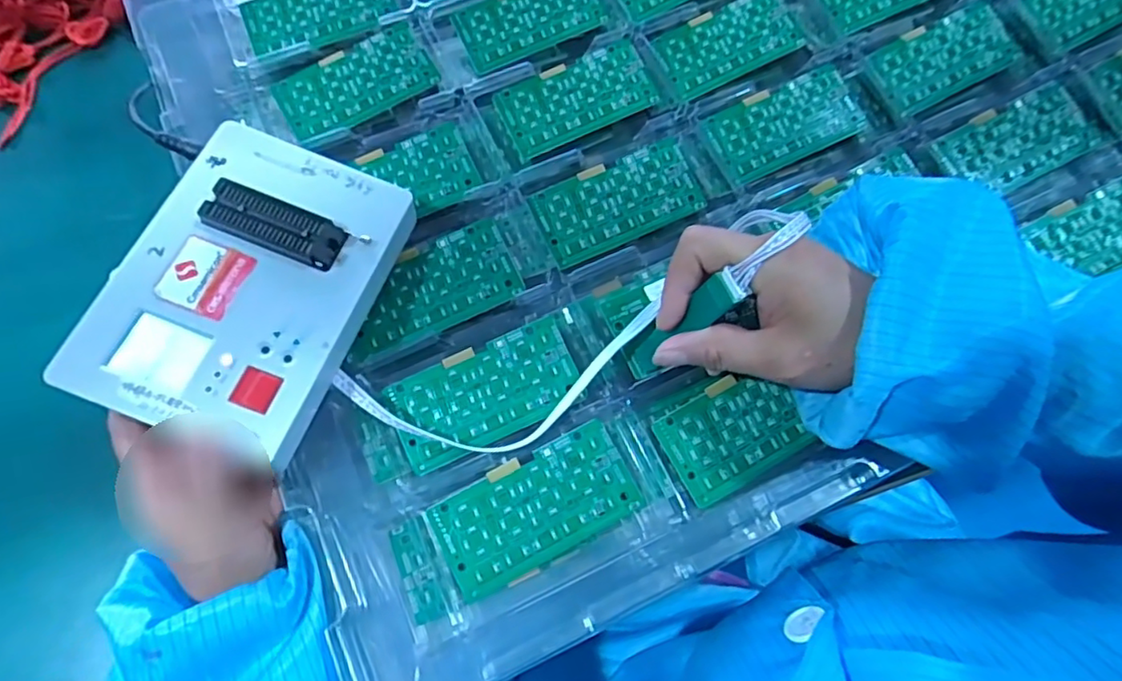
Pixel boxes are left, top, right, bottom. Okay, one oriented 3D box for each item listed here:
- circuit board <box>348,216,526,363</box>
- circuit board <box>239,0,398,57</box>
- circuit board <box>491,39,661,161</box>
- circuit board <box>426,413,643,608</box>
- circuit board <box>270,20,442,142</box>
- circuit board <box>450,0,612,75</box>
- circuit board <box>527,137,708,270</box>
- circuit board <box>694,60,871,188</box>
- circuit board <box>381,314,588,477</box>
[{"bbox_3d":[-0.071,-0.029,0.326,0.094,0.004,0.047,-24,81,-6],"label":"circuit board"},{"bbox_3d":[-0.152,-0.208,0.384,0.091,0.007,0.047,-20,73,-7],"label":"circuit board"},{"bbox_3d":[0.009,-0.149,0.370,0.093,0.004,0.048,-27,74,-9],"label":"circuit board"},{"bbox_3d":[-0.012,0.080,0.289,0.093,0.009,0.048,-27,74,-9],"label":"circuit board"},{"bbox_3d":[-0.123,-0.156,0.368,0.092,0.004,0.046,-29,81,-8],"label":"circuit board"},{"bbox_3d":[-0.019,-0.206,0.386,0.093,0.008,0.048,-24,74,-8],"label":"circuit board"},{"bbox_3d":[0.032,-0.080,0.346,0.093,0.007,0.047,-23,74,-8],"label":"circuit board"},{"bbox_3d":[0.133,-0.129,0.361,0.092,0.008,0.045,-25,74,-9],"label":"circuit board"},{"bbox_3d":[-0.037,0.027,0.306,0.093,0.008,0.047,-24,74,-8],"label":"circuit board"}]

